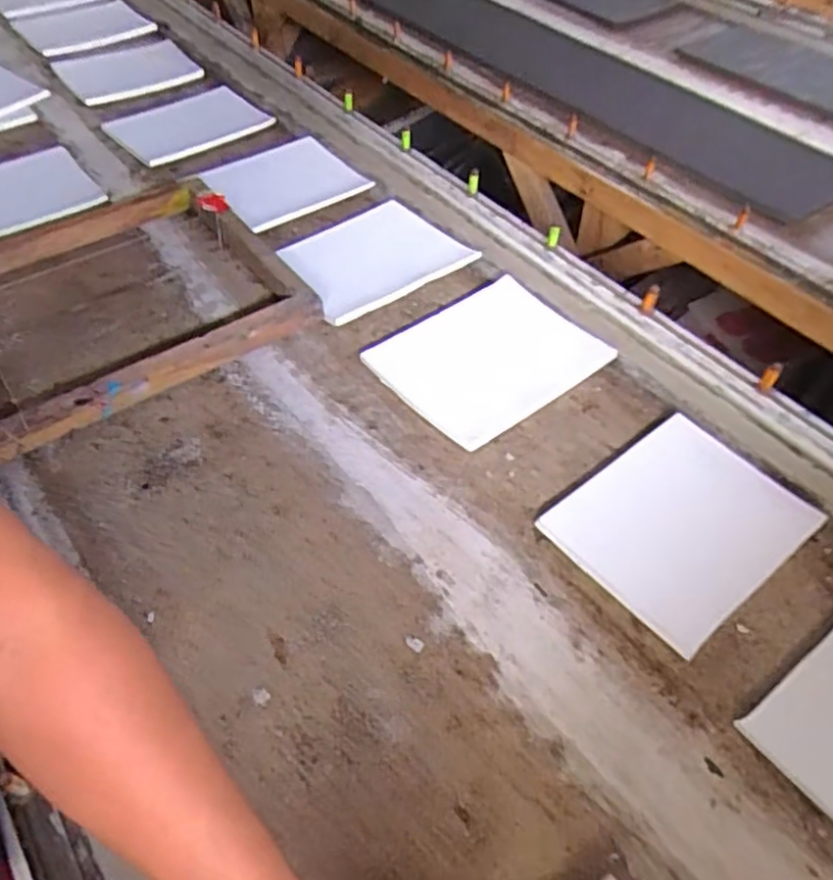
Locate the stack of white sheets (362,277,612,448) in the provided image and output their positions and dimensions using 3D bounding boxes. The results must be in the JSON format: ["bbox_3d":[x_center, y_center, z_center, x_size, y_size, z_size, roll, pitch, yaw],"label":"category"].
[{"bbox_3d":[0.098,-0.117,0.935,0.279,0.015,0.218,-31,58,-24],"label":"stack of white sheets"}]

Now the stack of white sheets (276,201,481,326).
[{"bbox_3d":[-0.068,-0.294,1.076,0.258,0.013,0.204,-28,57,-22],"label":"stack of white sheets"}]

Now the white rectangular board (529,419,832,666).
[{"bbox_3d":[0.299,0.092,0.766,0.250,0.018,0.203,-32,58,-24],"label":"white rectangular board"}]

